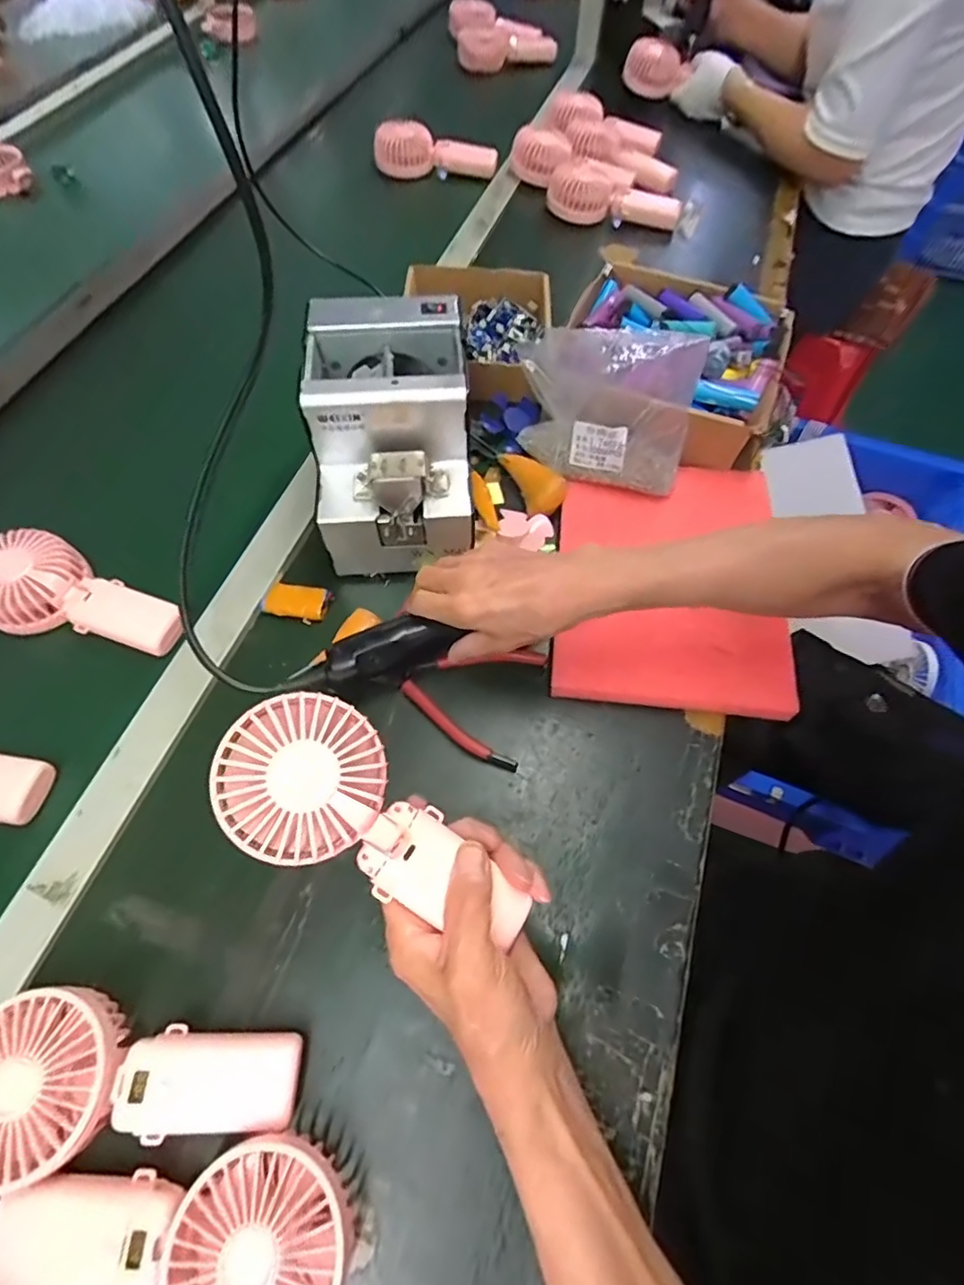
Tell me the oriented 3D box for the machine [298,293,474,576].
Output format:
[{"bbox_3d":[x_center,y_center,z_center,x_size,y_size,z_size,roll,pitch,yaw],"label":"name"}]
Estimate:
[{"bbox_3d":[-0.076,-0.175,0.486,0.122,0.139,0.171,-5,61,-3],"label":"machine"}]

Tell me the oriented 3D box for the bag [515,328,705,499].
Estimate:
[{"bbox_3d":[0.118,-0.235,0.527,0.164,0.118,0.120,12,62,7],"label":"bag"}]

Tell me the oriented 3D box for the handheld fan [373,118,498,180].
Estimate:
[{"bbox_3d":[-0.070,-0.727,0.844,0.180,0.053,0.044,3,61,2],"label":"handheld fan"}]

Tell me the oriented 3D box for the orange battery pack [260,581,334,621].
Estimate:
[{"bbox_3d":[-0.162,-0.035,0.500,0.055,0.020,0.029,9,62,5],"label":"orange battery pack"}]

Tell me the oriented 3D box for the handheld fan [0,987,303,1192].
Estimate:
[{"bbox_3d":[-0.201,0.247,0.326,0.184,0.043,0.087,-1,61,0],"label":"handheld fan"}]

